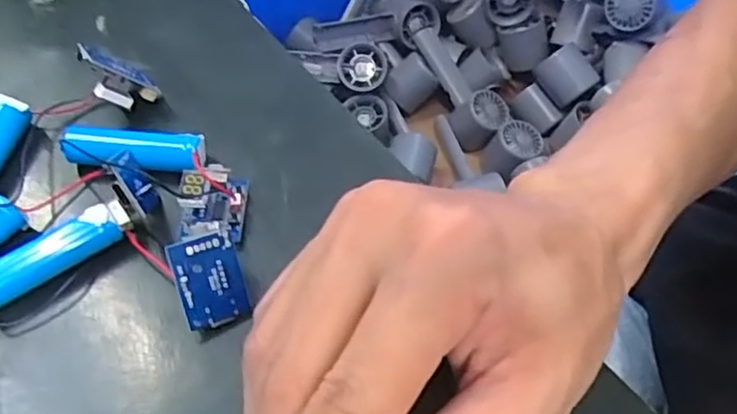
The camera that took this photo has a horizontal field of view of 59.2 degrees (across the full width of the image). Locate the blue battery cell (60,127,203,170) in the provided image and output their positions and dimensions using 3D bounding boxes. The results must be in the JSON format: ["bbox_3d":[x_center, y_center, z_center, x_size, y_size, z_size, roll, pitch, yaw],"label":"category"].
[{"bbox_3d":[-0.089,-0.021,0.247,0.053,0.013,0.012,2,55,-1],"label":"blue battery cell"}]

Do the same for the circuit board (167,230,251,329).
[{"bbox_3d":[-0.052,0.024,0.213,0.021,0.004,0.030,-19,100,-25],"label":"circuit board"}]

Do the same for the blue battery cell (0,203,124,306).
[{"bbox_3d":[-0.109,0.017,0.220,0.049,0.012,0.012,-32,63,-22],"label":"blue battery cell"}]

